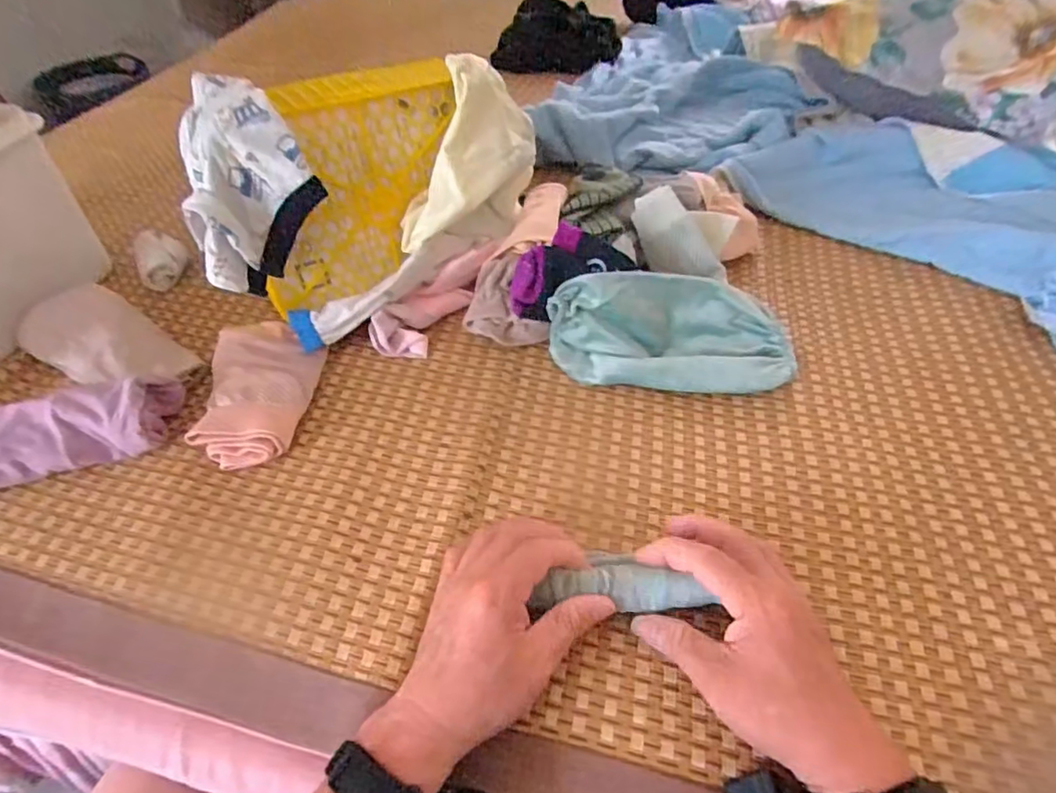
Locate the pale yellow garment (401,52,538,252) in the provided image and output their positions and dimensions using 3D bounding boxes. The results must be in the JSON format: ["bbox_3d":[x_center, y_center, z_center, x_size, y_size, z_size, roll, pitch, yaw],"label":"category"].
[{"bbox_3d":[-0.055,-0.237,0.585,0.059,0.160,0.181,30,55,26],"label":"pale yellow garment"}]

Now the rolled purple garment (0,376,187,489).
[{"bbox_3d":[-0.409,0.029,0.506,0.182,0.064,0.071,-17,49,-13],"label":"rolled purple garment"}]

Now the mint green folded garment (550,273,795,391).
[{"bbox_3d":[0.139,-0.070,0.560,0.233,0.074,0.107,2,47,4],"label":"mint green folded garment"}]

